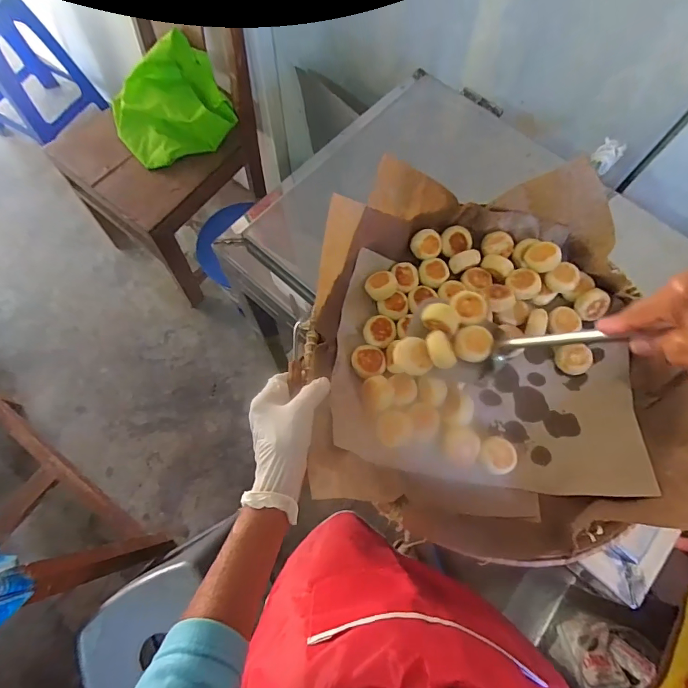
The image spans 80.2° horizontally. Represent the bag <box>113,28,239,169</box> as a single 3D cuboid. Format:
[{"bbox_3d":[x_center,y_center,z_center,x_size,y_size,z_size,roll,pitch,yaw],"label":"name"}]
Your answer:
[{"bbox_3d":[-0.457,-0.616,1.066,0.289,0.197,0.206,-25,72,-10],"label":"bag"}]

